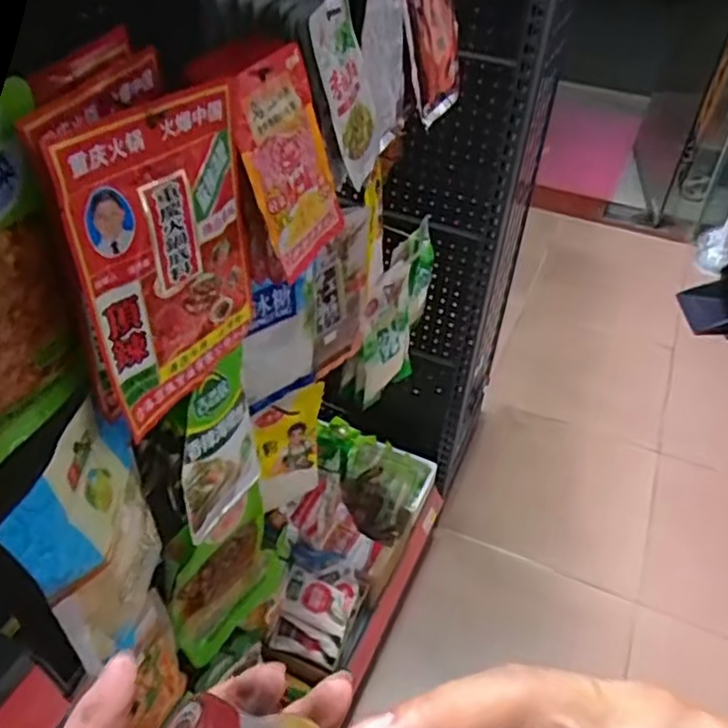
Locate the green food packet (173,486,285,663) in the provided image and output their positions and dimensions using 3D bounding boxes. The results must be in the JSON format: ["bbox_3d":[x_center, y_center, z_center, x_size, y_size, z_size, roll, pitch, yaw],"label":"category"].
[{"bbox_3d":[-0.149,0.244,0.769,0.035,0.156,0.149,27,46,24],"label":"green food packet"}]

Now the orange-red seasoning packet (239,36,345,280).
[{"bbox_3d":[-0.059,-0.159,0.558,0.009,0.159,0.102,5,40,28],"label":"orange-red seasoning packet"}]

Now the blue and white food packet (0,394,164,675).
[{"bbox_3d":[-0.189,0.122,0.506,0.039,0.170,0.136,7,41,3],"label":"blue and white food packet"}]

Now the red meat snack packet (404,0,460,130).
[{"bbox_3d":[0.081,-0.378,0.782,0.016,0.174,0.115,12,51,32],"label":"red meat snack packet"}]

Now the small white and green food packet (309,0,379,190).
[{"bbox_3d":[-0.013,-0.242,0.622,0.012,0.157,0.087,3,48,23],"label":"small white and green food packet"}]

